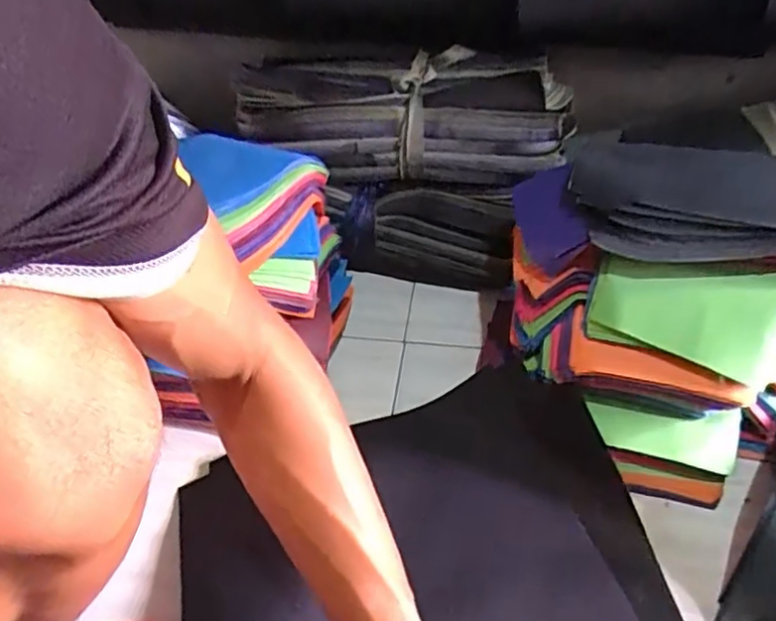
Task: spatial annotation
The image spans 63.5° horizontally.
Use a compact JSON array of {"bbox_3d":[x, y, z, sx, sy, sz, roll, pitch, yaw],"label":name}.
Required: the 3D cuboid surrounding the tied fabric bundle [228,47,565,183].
[{"bbox_3d":[0.016,-0.268,0.857,0.453,0.115,0.153,5,41,8],"label":"tied fabric bundle"}]

